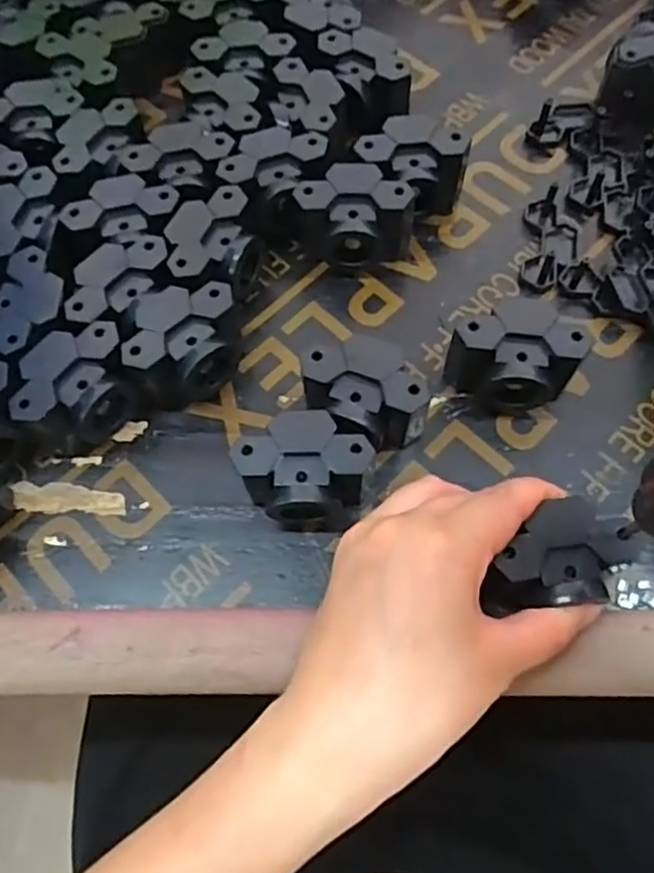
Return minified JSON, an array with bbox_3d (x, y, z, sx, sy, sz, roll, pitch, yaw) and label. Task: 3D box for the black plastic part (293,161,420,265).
[{"bbox_3d":[0.015,-0.110,0.344,0.057,0.043,0.037,6,66,5],"label":"black plastic part"}]

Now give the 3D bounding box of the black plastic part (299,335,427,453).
[{"bbox_3d":[0.016,-0.015,0.301,0.055,0.042,0.042,14,67,8],"label":"black plastic part"}]

